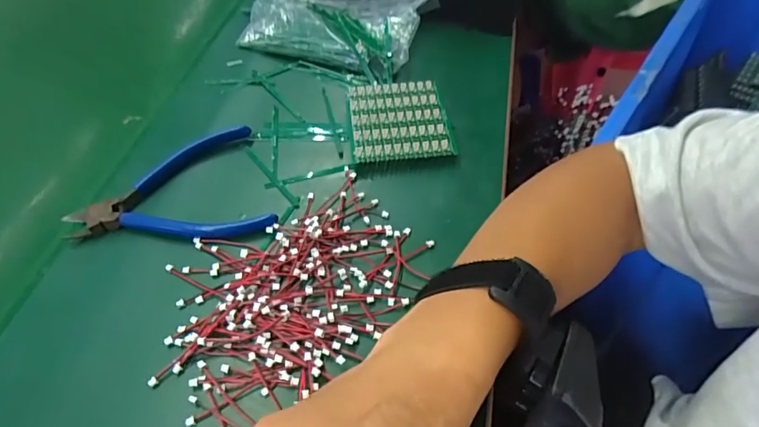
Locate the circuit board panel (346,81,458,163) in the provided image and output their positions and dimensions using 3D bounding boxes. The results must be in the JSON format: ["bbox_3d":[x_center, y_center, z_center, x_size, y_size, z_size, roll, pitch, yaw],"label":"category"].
[{"bbox_3d":[0.014,-0.076,0.404,0.080,0.015,0.085,-8,51,-1],"label":"circuit board panel"}]

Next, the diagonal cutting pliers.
[{"bbox_3d":[-0.156,-0.017,0.366,0.140,0.015,0.103,-13,52,-7],"label":"diagonal cutting pliers"}]

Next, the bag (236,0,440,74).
[{"bbox_3d":[-0.043,-0.195,0.488,0.170,0.028,0.109,17,54,16],"label":"bag"}]

